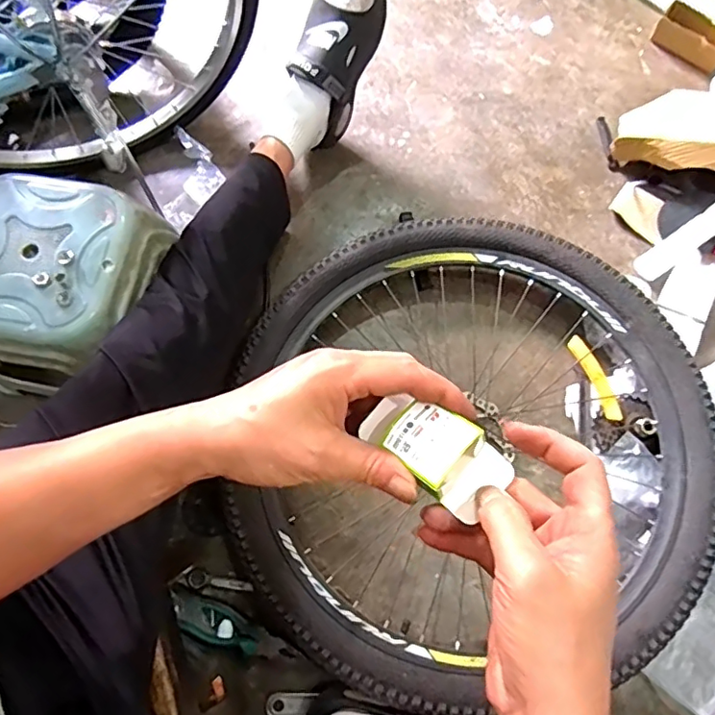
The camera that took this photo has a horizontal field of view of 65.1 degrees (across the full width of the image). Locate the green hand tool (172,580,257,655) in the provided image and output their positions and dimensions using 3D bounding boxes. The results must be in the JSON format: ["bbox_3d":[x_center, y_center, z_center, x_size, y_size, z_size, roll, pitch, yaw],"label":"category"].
[{"bbox_3d":[-0.192,0.349,0.740,0.132,0.019,0.049,22,74,7],"label":"green hand tool"}]

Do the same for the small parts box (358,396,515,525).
[{"bbox_3d":[0.045,0.056,0.329,0.086,0.032,0.043,33,75,10],"label":"small parts box"}]

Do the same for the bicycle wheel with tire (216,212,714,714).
[{"bbox_3d":[0.141,0.117,0.776,0.631,0.099,0.624,0,72,0],"label":"bicycle wheel with tire"}]

